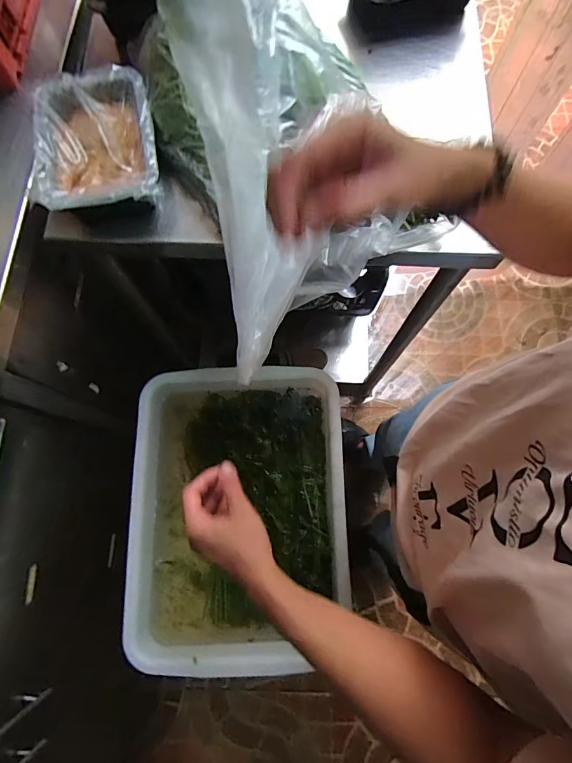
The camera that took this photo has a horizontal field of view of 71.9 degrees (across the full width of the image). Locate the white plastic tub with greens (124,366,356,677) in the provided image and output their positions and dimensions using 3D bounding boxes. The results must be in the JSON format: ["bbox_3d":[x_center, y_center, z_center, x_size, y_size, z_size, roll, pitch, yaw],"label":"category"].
[{"bbox_3d":[-0.083,0.225,0.723,0.371,0.130,0.488,0,75,0],"label":"white plastic tub with greens"}]

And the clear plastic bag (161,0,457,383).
[{"bbox_3d":[-0.027,-0.236,0.369,0.177,0.138,0.422,-4,87,-1],"label":"clear plastic bag"}]

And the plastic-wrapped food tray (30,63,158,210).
[{"bbox_3d":[-0.236,-0.301,0.494,0.140,0.033,0.197,-10,75,-3],"label":"plastic-wrapped food tray"}]

